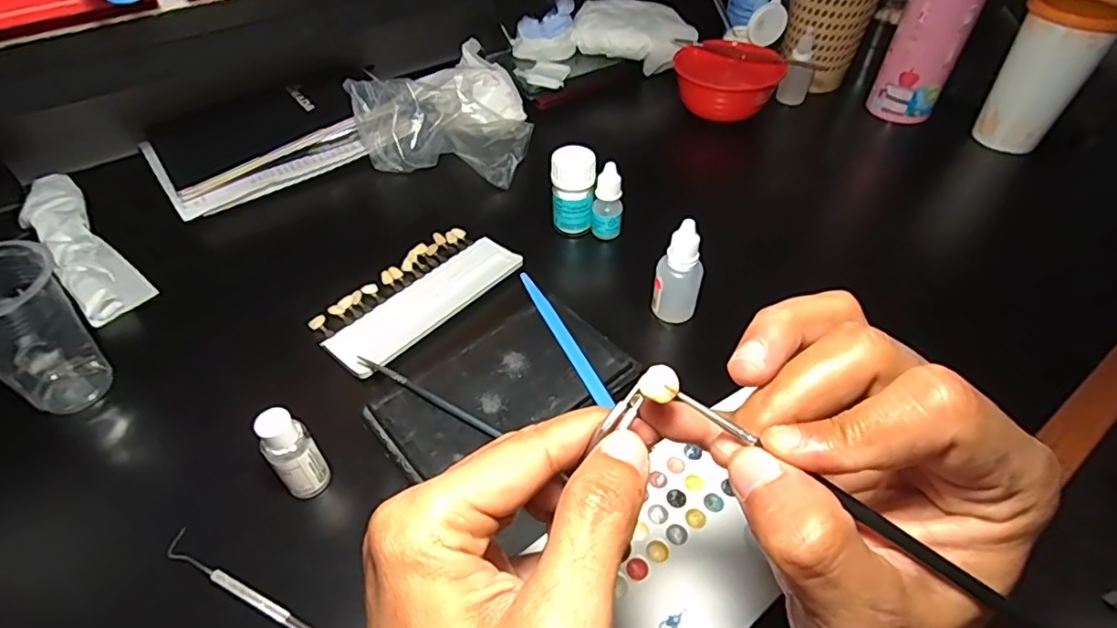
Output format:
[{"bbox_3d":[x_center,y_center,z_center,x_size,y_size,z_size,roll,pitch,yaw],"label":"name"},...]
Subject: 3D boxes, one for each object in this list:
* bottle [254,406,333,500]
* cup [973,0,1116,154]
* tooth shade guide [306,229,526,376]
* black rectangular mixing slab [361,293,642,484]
[{"bbox_3d":[-0.139,0.073,0.305,0.023,0.058,0.020,-35,57,-29],"label":"bottle"},{"bbox_3d":[0.446,-0.220,0.532,0.073,0.128,0.073,1,47,-1],"label":"cup"},{"bbox_3d":[-0.104,-0.015,0.428,0.073,0.011,0.150,30,53,24],"label":"tooth shade guide"},{"bbox_3d":[-0.032,0.047,0.360,0.152,0.016,0.084,-32,55,-27],"label":"black rectangular mixing slab"}]

